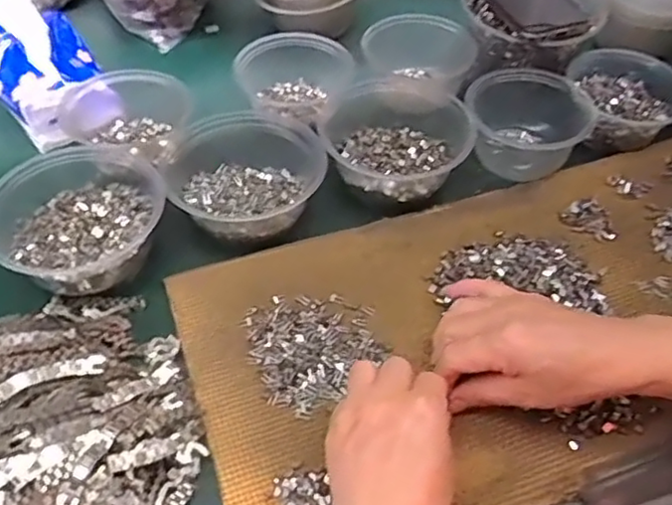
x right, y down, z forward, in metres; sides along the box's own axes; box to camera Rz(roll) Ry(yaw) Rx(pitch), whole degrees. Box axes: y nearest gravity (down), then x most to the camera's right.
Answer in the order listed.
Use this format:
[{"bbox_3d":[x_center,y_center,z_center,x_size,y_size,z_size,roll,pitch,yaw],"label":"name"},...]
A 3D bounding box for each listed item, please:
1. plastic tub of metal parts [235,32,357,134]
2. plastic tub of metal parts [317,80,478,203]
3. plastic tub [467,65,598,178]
[{"bbox_3d":[-0.041,-0.174,0.677,0.095,0.057,0.099,1,50,-1],"label":"plastic tub of metal parts"},{"bbox_3d":[0.055,-0.106,0.623,0.137,0.054,0.137,1,50,-1],"label":"plastic tub of metal parts"},{"bbox_3d":[0.175,-0.117,0.628,0.111,0.063,0.094,22,53,16],"label":"plastic tub"}]

